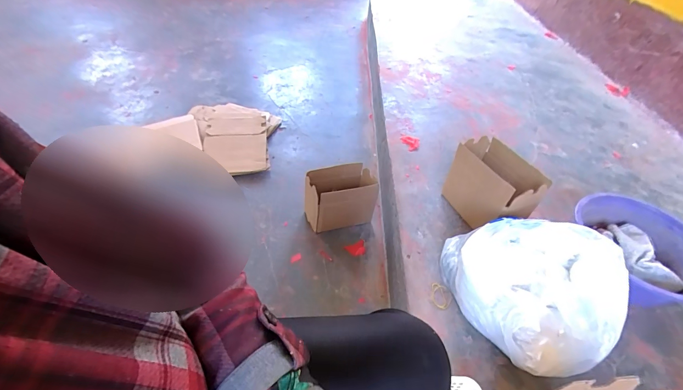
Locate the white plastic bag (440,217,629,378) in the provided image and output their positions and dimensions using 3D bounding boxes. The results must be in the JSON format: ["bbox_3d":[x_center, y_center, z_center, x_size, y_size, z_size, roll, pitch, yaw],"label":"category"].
[{"bbox_3d":[0.369,0.174,0.627,0.245,0.183,0.310,-9,49,-14],"label":"white plastic bag"}]

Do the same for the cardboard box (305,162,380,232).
[{"bbox_3d":[-0.008,0.022,0.983,0.202,0.199,0.114,-11,49,-15],"label":"cardboard box"}]

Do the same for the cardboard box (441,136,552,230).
[{"bbox_3d":[0.374,-0.013,0.793,0.122,0.190,0.208,-16,51,-19],"label":"cardboard box"}]

